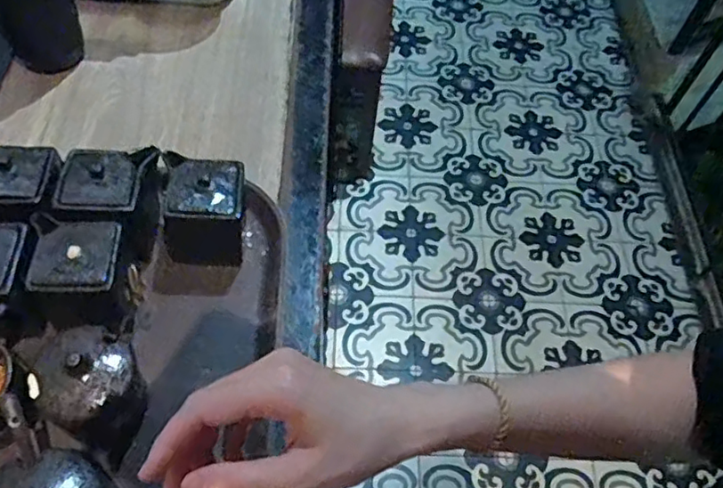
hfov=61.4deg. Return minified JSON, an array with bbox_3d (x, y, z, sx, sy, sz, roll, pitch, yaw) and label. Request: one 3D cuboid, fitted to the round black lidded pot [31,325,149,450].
[{"bbox_3d":[-0.169,0.094,0.393,0.059,0.078,0.064,2,58,-3],"label":"round black lidded pot"}]

